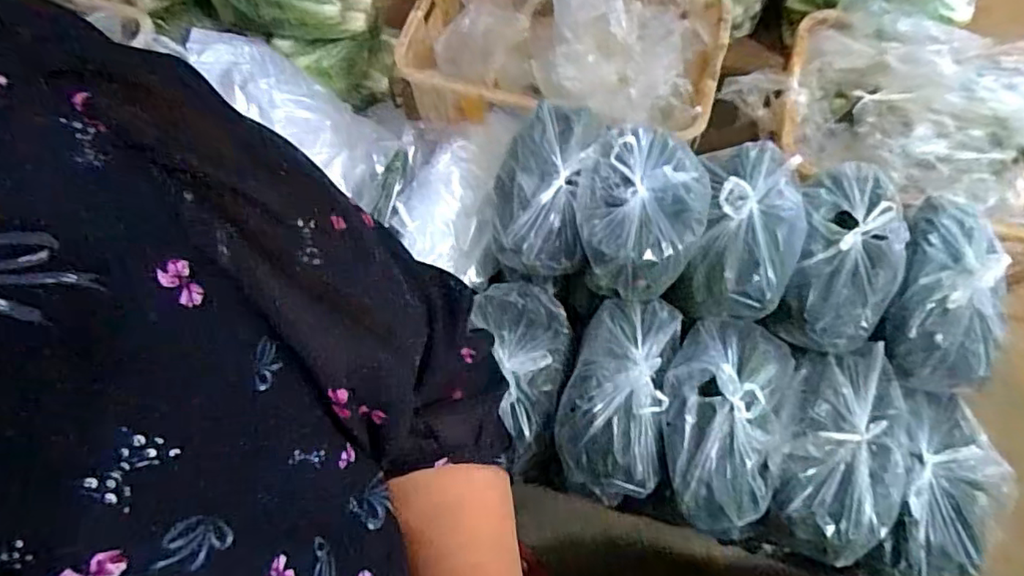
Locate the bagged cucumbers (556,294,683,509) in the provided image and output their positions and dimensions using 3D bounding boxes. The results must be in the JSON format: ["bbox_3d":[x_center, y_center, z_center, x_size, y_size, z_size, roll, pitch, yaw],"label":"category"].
[{"bbox_3d":[0.176,0.165,0.960,0.176,0.127,0.324,11,68,4],"label":"bagged cucumbers"}]

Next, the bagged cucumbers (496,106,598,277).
[{"bbox_3d":[0.054,-0.175,1.062,0.175,0.152,0.321,9,68,3],"label":"bagged cucumbers"}]

